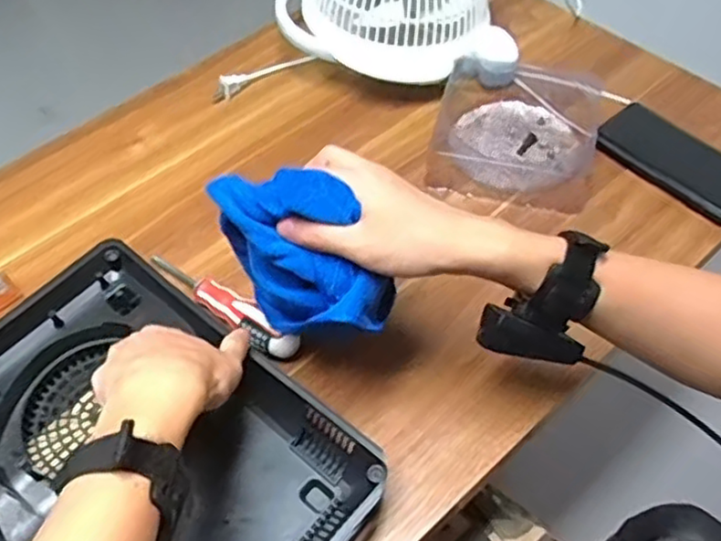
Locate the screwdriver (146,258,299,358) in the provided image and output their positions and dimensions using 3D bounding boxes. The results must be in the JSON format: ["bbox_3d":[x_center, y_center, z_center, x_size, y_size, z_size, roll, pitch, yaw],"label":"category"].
[{"bbox_3d":[-0.126,0.026,0.614,0.179,0.034,0.027,33,61,24],"label":"screwdriver"}]

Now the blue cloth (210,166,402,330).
[{"bbox_3d":[-0.039,-0.012,0.473,0.076,0.097,0.112,-31,58,-19],"label":"blue cloth"}]

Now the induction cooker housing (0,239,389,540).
[{"bbox_3d":[-0.190,0.150,0.524,0.342,0.056,0.277,36,62,25],"label":"induction cooker housing"}]

